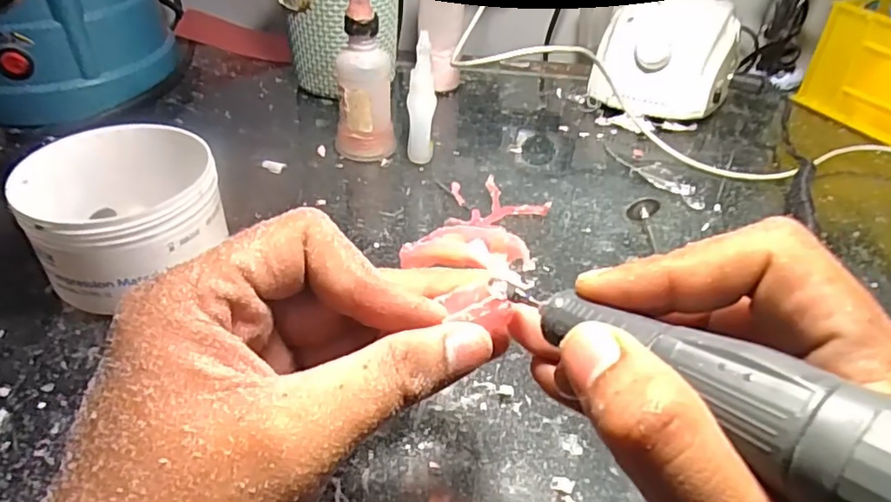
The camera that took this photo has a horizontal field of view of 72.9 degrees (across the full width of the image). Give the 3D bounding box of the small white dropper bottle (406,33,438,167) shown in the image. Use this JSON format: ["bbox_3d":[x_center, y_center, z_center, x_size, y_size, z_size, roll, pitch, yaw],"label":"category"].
[{"bbox_3d":[-0.016,-0.101,0.413,0.018,0.084,0.020,4,39,1],"label":"small white dropper bottle"}]

